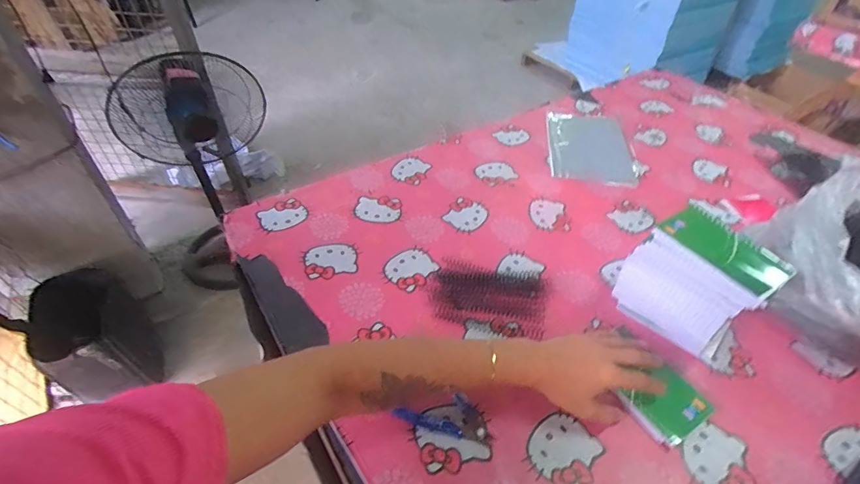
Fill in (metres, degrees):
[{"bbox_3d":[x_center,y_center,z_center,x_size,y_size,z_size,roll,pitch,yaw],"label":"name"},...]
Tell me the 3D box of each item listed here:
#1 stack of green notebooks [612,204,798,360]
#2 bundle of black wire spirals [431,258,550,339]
[{"bbox_3d":[0.333,0.053,0.554,0.077,0.152,0.142,-27,52,-28],"label":"stack of green notebooks"},{"bbox_3d":[0.083,0.075,0.615,0.163,0.008,0.109,12,45,8],"label":"bundle of black wire spirals"}]

